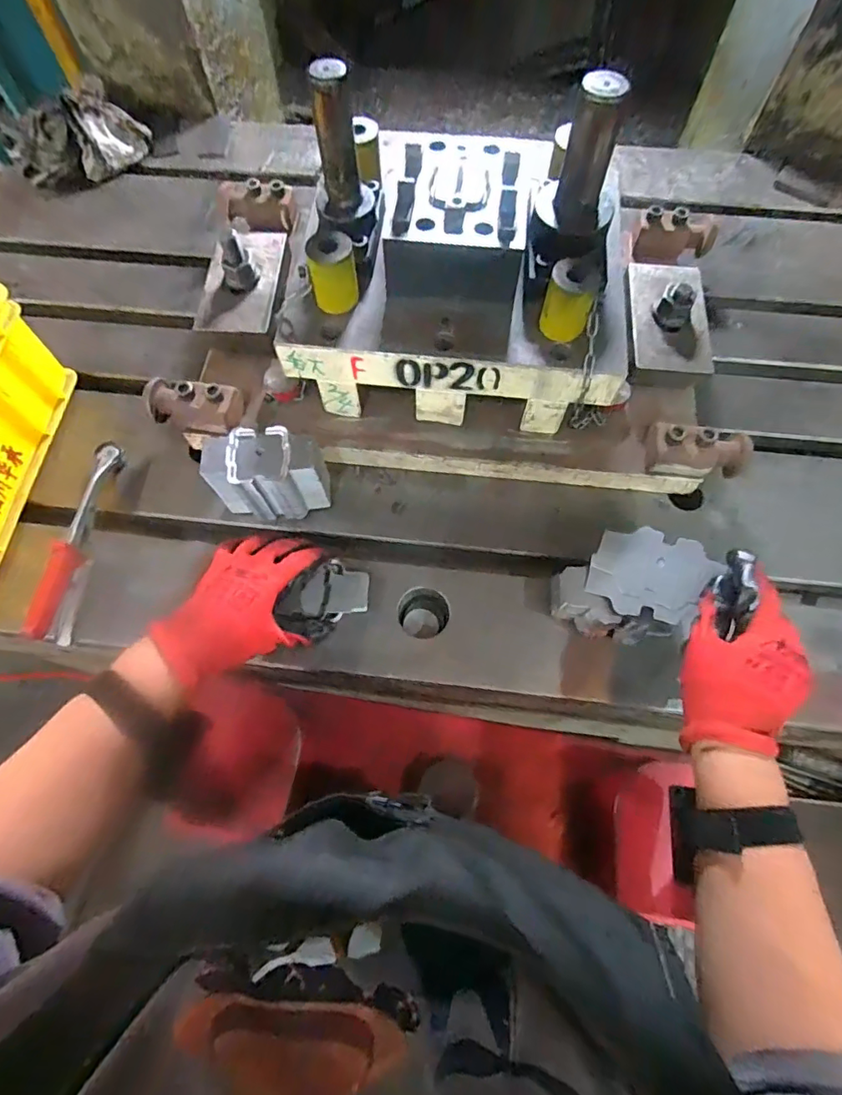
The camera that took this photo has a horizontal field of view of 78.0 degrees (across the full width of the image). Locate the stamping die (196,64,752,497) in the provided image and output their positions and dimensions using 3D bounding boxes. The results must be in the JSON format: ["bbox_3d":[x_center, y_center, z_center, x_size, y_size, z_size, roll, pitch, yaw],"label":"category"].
[{"bbox_3d":[0.044,-0.276,0.525,0.572,0.214,0.350,8,68,4],"label":"stamping die"}]

